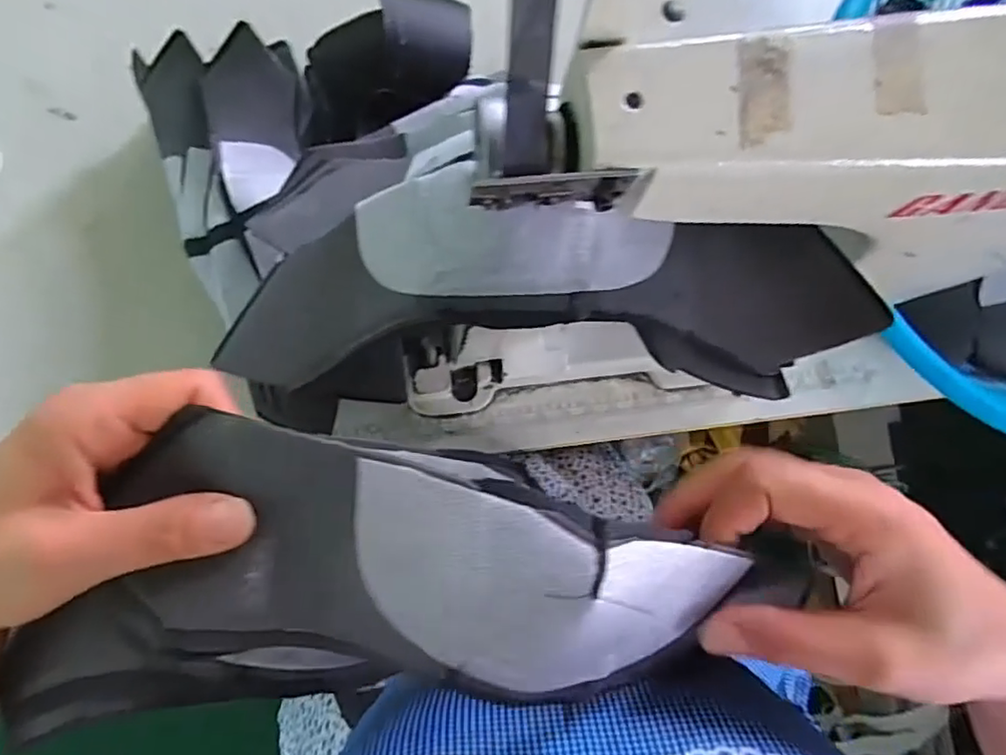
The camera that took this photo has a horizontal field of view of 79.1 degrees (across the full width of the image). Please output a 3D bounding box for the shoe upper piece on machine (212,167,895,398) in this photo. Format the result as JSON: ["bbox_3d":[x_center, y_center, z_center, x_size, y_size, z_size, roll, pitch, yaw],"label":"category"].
[{"bbox_3d":[0.012,-0.038,0.288,0.288,0.086,0.082,3,83,-6],"label":"shoe upper piece on machine"}]

